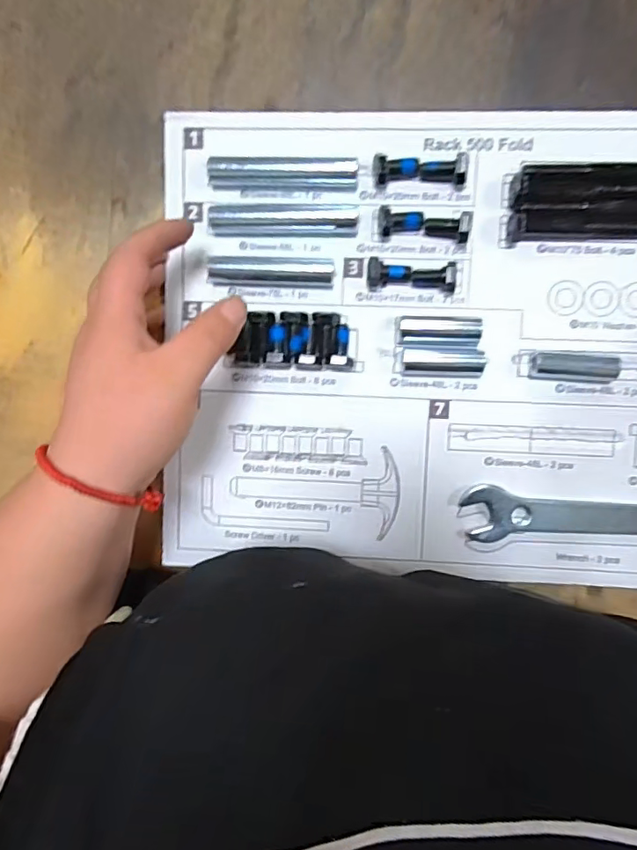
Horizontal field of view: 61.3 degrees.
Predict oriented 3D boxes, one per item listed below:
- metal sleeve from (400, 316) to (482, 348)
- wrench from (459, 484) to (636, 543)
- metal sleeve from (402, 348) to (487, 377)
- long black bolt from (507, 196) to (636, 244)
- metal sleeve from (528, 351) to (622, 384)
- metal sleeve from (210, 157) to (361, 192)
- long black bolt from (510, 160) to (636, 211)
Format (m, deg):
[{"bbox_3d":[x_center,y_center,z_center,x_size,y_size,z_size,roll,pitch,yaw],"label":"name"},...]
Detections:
[{"bbox_3d":[0.073,-0.055,0.322,0.047,0.013,0.017,2,96,4],"label":"metal sleeve"},{"bbox_3d":[0.166,0.057,0.328,0.152,0.008,0.033,1,96,4],"label":"wrench"},{"bbox_3d":[0.074,-0.037,0.323,0.048,0.013,0.017,3,96,4],"label":"metal sleeve"},{"bbox_3d":[0.155,-0.116,0.307,0.086,0.017,0.021,-4,96,5],"label":"long black bolt"},{"bbox_3d":[0.153,-0.034,0.317,0.050,0.014,0.017,4,96,4],"label":"metal sleeve"},{"bbox_3d":[-0.021,-0.150,0.319,0.087,0.013,0.017,2,96,4],"label":"metal sleeve"},{"bbox_3d":[0.154,-0.140,0.305,0.085,0.015,0.025,-5,96,5],"label":"long black bolt"}]

